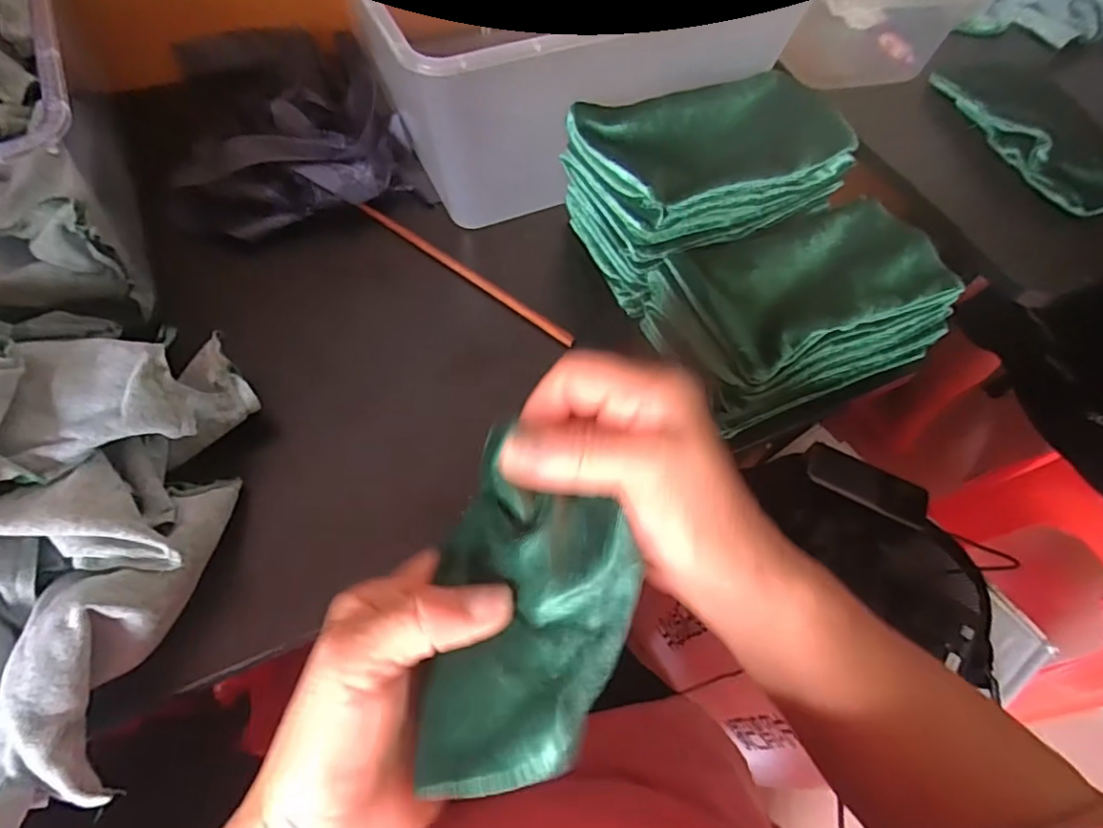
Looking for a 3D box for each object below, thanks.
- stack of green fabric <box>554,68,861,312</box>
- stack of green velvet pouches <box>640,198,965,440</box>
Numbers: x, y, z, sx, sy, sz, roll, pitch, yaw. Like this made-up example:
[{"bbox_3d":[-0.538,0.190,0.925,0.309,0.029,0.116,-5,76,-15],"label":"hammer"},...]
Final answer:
[{"bbox_3d":[0.107,-0.164,0.411,0.173,0.081,0.105,-24,65,-17],"label":"stack of green fabric"},{"bbox_3d":[0.158,-0.070,0.377,0.173,0.054,0.112,-23,65,-16],"label":"stack of green velvet pouches"}]

